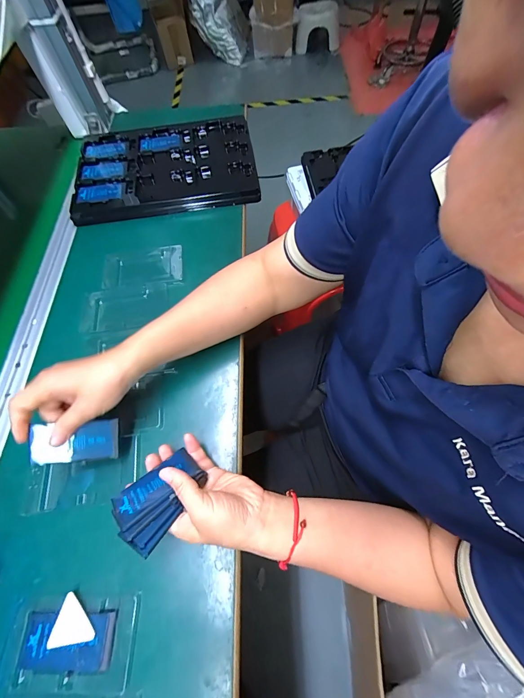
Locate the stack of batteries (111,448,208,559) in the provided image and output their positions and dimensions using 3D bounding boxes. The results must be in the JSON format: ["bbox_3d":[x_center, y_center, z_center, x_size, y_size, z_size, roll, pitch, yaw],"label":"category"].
[{"bbox_3d":[-0.102,0.147,0.303,0.087,0.011,0.068,-35,50,-27],"label":"stack of batteries"}]

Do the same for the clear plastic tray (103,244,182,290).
[{"bbox_3d":[-0.194,-0.135,0.487,0.131,0.014,0.072,-7,64,-3],"label":"clear plastic tray"}]

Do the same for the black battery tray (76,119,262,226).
[{"bbox_3d":[-0.182,-0.346,0.576,0.335,0.037,0.228,-6,64,-3],"label":"black battery tray"}]

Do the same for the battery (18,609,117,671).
[{"bbox_3d":[-0.189,0.283,0.291,0.086,0.004,0.043,-2,64,-1],"label":"battery"}]

